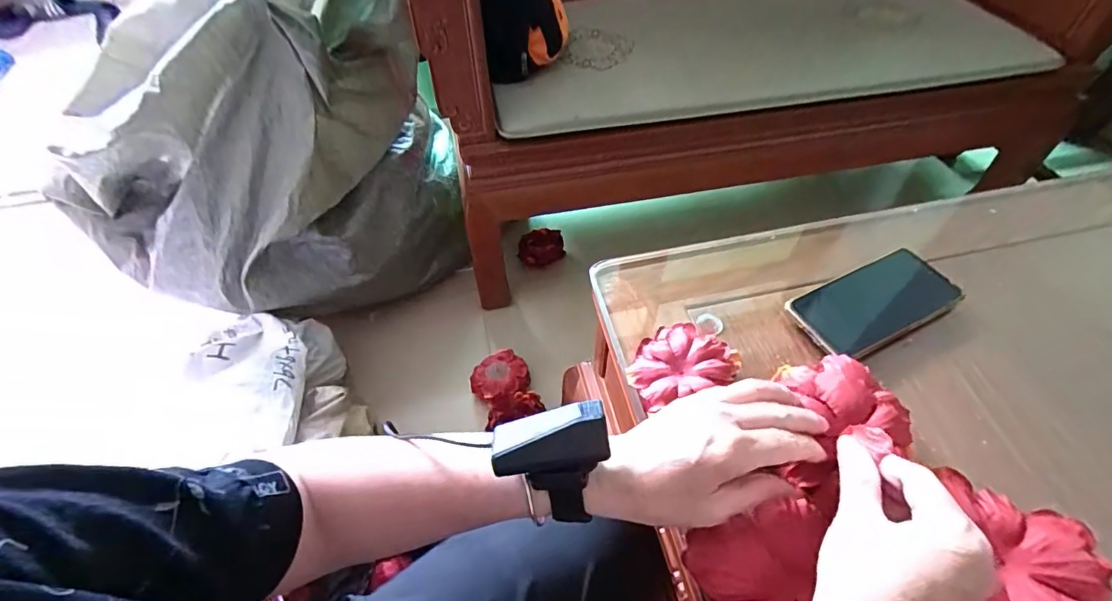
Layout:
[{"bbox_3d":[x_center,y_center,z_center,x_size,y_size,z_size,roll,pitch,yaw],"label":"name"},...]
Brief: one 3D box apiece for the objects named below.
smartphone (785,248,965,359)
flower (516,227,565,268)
[{"bbox_3d":[0.300,0.003,0.475,0.149,0.019,0.075,-22,55,-15],"label":"smartphone"},{"bbox_3d":[-0.036,-0.128,1.209,0.111,0.051,0.080,-5,53,-3],"label":"flower"}]

